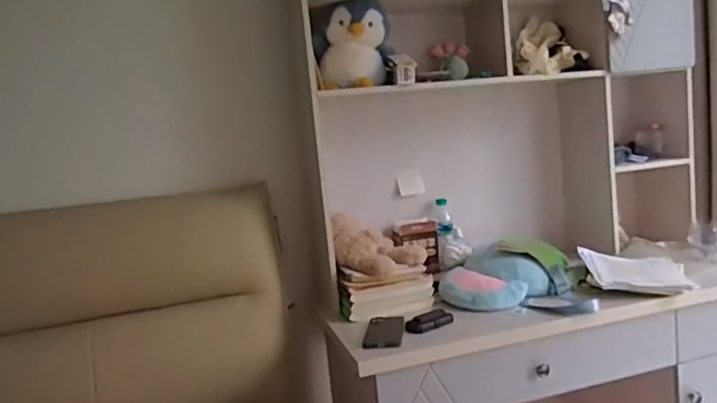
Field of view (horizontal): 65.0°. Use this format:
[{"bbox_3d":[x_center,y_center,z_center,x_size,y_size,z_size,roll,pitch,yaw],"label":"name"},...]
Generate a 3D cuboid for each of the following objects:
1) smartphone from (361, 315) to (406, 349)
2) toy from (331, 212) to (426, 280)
[{"bbox_3d":[0.056,0.279,1.207,0.080,0.015,0.161,-5,7,8],"label":"smartphone"},{"bbox_3d":[0.051,0.106,1.375,0.219,0.126,0.119,-5,7,4],"label":"toy"}]

